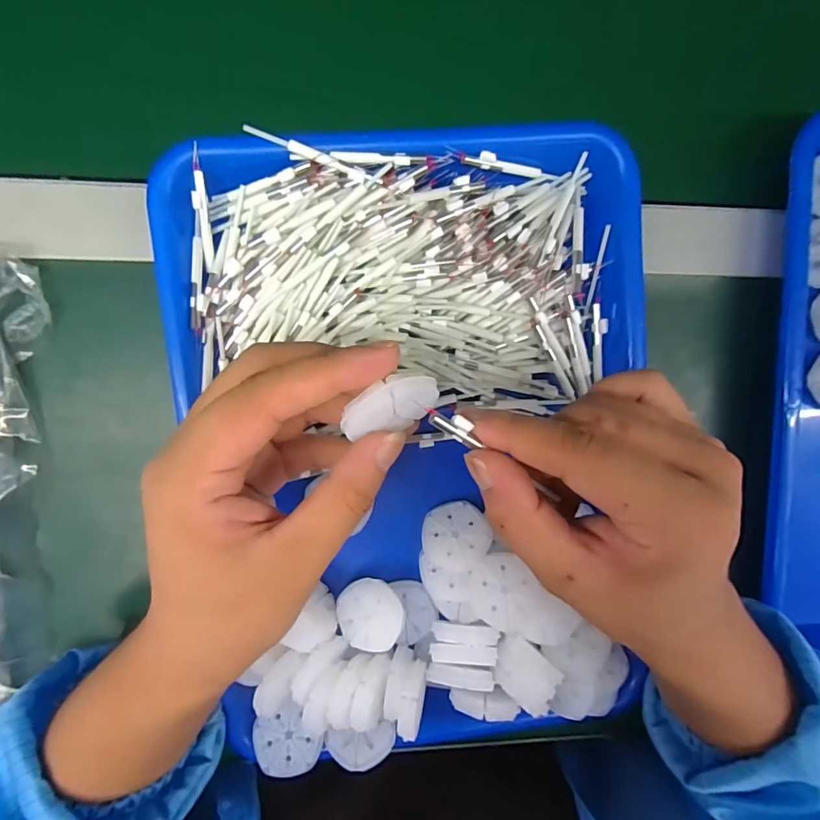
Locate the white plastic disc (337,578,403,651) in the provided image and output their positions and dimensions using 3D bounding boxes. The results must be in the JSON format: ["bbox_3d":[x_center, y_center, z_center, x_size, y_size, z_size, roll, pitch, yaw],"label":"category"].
[{"bbox_3d":[-0.022,0.114,0.266,0.037,0.004,0.036,-1,83,5],"label":"white plastic disc"}]

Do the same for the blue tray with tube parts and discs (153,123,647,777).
[{"bbox_3d":[0.004,0.023,0.266,0.247,0.052,0.331,-3,97,-6],"label":"blue tray with tube parts and discs"}]

